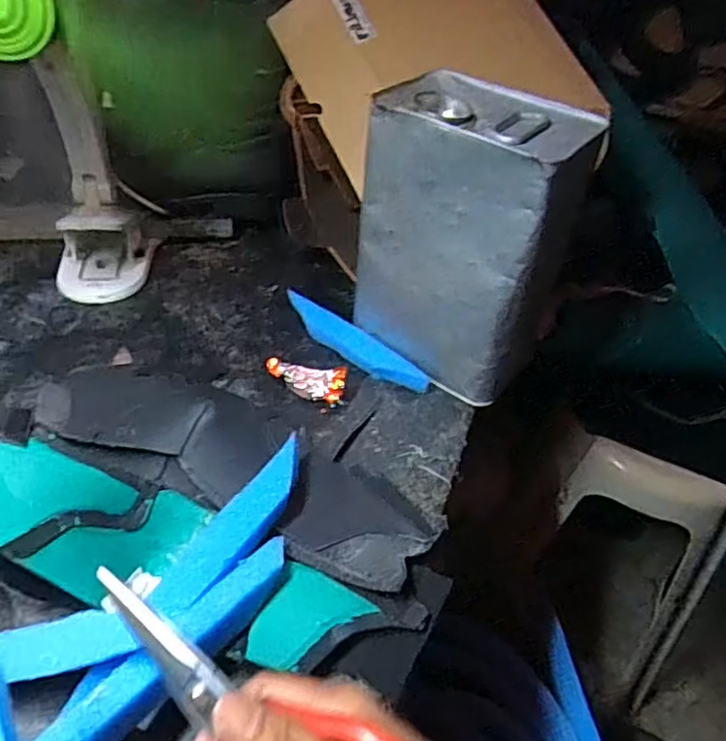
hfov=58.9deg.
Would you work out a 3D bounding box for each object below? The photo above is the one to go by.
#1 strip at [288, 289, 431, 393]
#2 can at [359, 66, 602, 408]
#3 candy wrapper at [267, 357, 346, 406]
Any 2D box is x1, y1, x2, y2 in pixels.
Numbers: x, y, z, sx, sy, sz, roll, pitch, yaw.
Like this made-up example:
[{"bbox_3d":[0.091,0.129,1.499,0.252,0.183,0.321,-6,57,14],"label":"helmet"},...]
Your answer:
[{"bbox_3d":[-0.012,-0.026,0.602,0.169,0.016,0.032,35,50,28],"label":"strip"},{"bbox_3d":[0.086,-0.105,0.550,0.150,0.231,0.105,31,48,25],"label":"can"},{"bbox_3d":[-0.050,0.009,0.560,0.071,0.028,0.024,14,43,8],"label":"candy wrapper"}]

